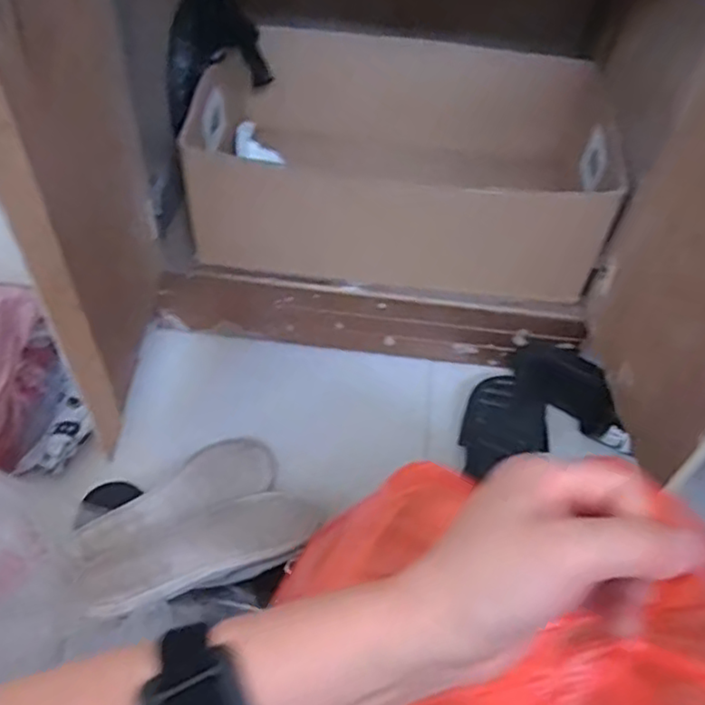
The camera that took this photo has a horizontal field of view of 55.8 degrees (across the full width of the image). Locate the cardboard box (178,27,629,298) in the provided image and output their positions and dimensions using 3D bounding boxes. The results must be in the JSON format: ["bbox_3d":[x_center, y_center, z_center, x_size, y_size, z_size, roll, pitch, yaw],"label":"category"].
[{"bbox_3d":[0.062,-0.270,0.929,0.523,0.192,0.315,1,52,-4],"label":"cardboard box"}]

